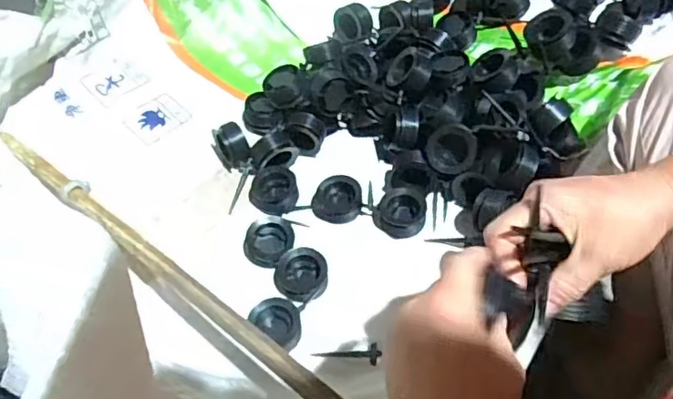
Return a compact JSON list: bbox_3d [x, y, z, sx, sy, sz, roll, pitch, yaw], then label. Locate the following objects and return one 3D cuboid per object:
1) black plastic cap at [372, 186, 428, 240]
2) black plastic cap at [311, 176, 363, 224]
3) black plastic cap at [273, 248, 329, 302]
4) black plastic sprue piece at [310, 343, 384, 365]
[{"bbox_3d":[0.080,0.016,0.691,0.062,0.026,0.061,1,58,-1],"label":"black plastic cap"},{"bbox_3d":[0.001,0.001,0.709,0.062,0.034,0.052,1,58,-2],"label":"black plastic cap"},{"bbox_3d":[-0.042,0.092,0.655,0.060,0.035,0.062,1,58,-1],"label":"black plastic cap"},{"bbox_3d":[0.011,0.168,0.602,0.076,0.014,0.024,-3,57,13],"label":"black plastic sprue piece"}]

